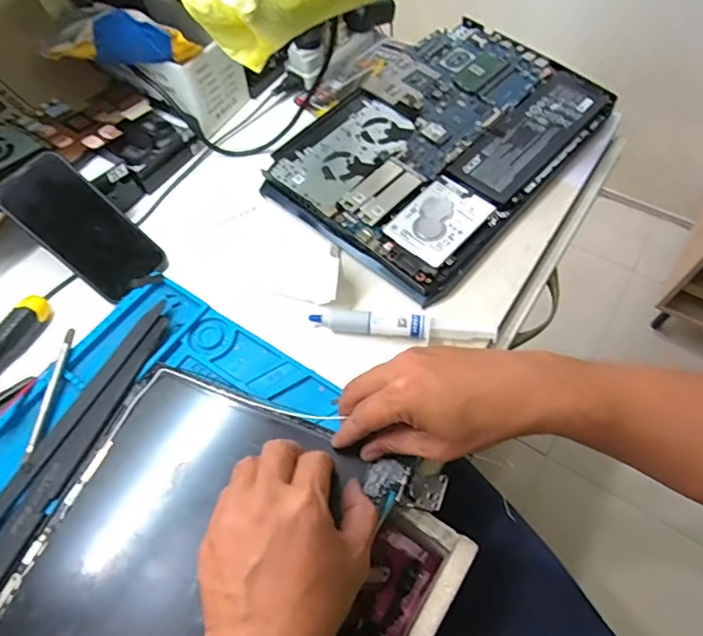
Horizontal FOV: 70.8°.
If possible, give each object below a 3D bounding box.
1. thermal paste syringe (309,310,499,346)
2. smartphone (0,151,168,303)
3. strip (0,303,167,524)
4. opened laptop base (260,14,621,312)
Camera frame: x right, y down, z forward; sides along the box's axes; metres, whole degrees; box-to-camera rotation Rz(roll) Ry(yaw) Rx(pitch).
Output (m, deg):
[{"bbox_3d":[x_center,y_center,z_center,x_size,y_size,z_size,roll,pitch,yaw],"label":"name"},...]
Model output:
[{"bbox_3d":[0.046,0.007,0.455,0.166,0.016,0.023,4,60,5],"label":"thermal paste syringe"},{"bbox_3d":[-0.260,-0.088,0.480,0.146,0.009,0.074,47,68,-17],"label":"smartphone"},{"bbox_3d":[-0.261,0.120,0.407,0.022,0.010,0.335,23,64,15],"label":"strip"},{"bbox_3d":[0.102,-0.209,0.569,0.255,0.023,0.369,37,68,21],"label":"opened laptop base"}]

